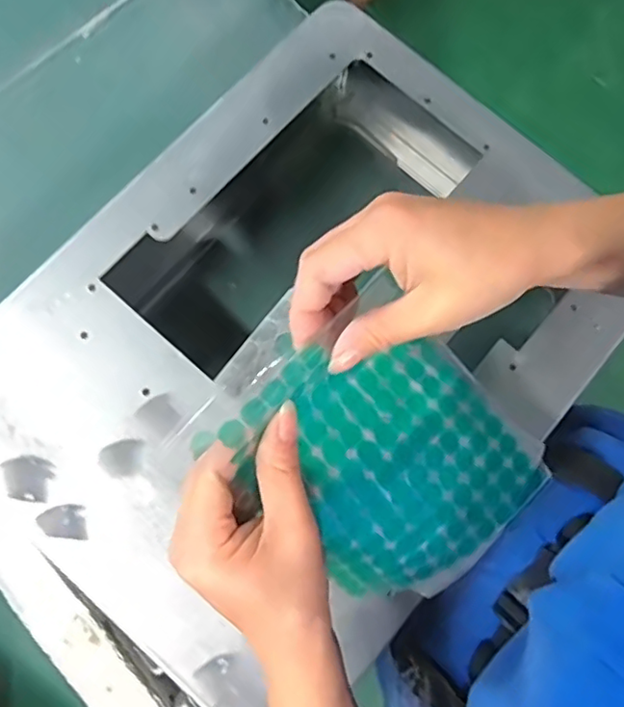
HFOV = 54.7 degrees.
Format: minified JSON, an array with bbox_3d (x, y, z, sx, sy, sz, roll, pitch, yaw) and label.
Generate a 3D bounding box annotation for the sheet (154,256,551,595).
[{"bbox_3d":[0.033,0.045,0.295,0.171,0.026,0.129,46,71,-22],"label":"sheet"}]

